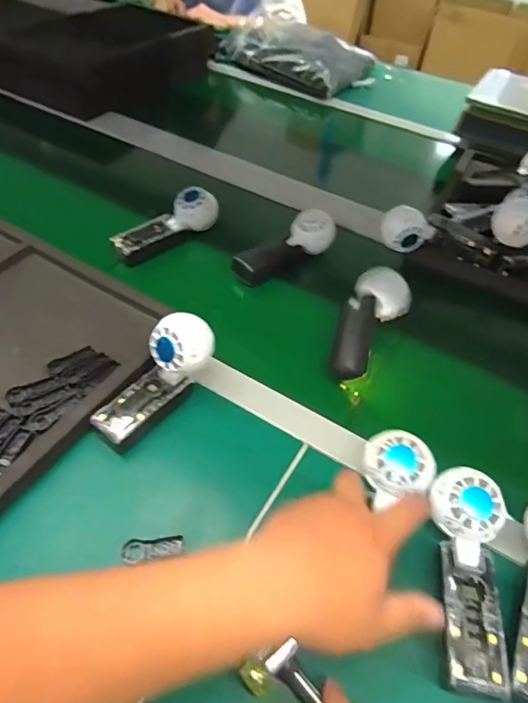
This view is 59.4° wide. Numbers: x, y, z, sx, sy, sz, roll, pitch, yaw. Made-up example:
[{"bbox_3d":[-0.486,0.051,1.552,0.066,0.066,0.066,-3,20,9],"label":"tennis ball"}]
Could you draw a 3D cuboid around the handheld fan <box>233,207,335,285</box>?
[{"bbox_3d":[0.029,-0.152,0.677,0.166,0.066,0.045,-29,56,-27],"label":"handheld fan"}]

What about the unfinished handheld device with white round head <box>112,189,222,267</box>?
[{"bbox_3d":[-0.148,-0.194,0.691,0.168,0.057,0.048,-32,57,-29],"label":"unfinished handheld device with white round head"}]

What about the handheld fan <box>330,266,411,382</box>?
[{"bbox_3d":[0.126,-0.035,0.568,0.067,0.042,0.150,25,77,17],"label":"handheld fan"}]

